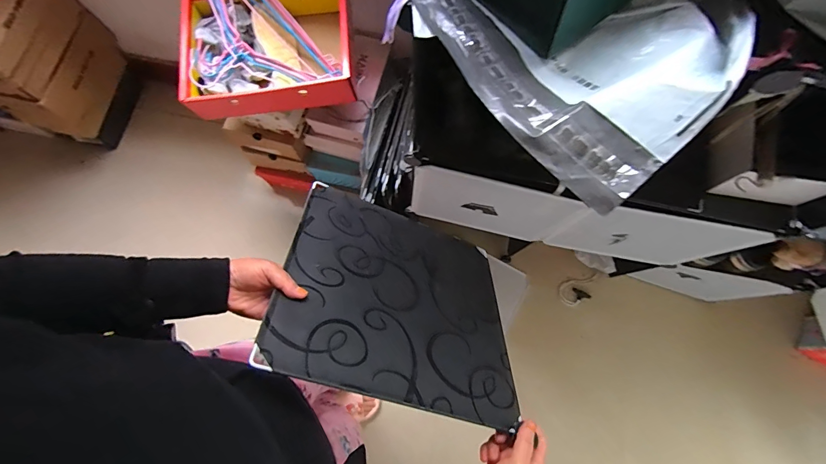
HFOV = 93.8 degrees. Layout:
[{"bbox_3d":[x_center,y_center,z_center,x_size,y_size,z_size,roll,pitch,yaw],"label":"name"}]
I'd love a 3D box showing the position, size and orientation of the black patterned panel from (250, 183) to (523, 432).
[{"bbox_3d":[-0.009,0.086,0.578,0.345,0.010,0.348,23,35,-17],"label":"black patterned panel"}]

